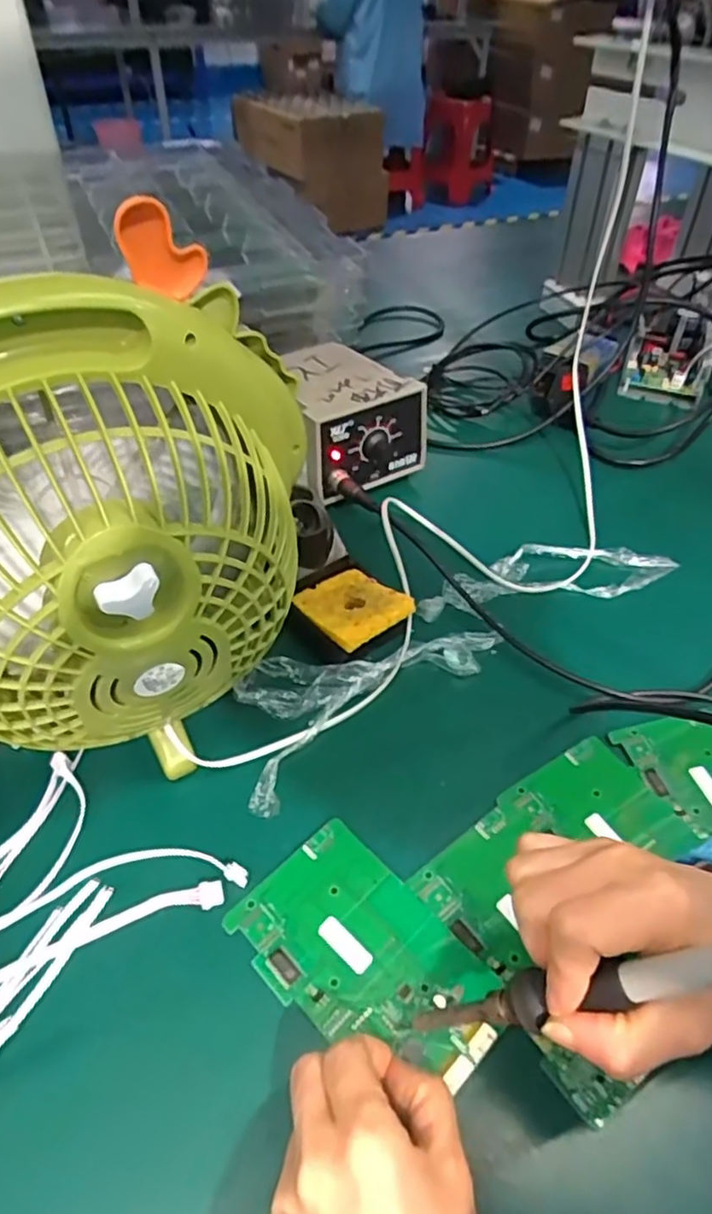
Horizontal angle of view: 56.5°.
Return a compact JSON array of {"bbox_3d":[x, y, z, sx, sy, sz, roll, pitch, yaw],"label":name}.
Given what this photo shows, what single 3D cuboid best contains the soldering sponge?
[{"bbox_3d":[-0.002,-0.002,0.474,0.063,0.008,0.068,-29,45,-28],"label":"soldering sponge"}]

